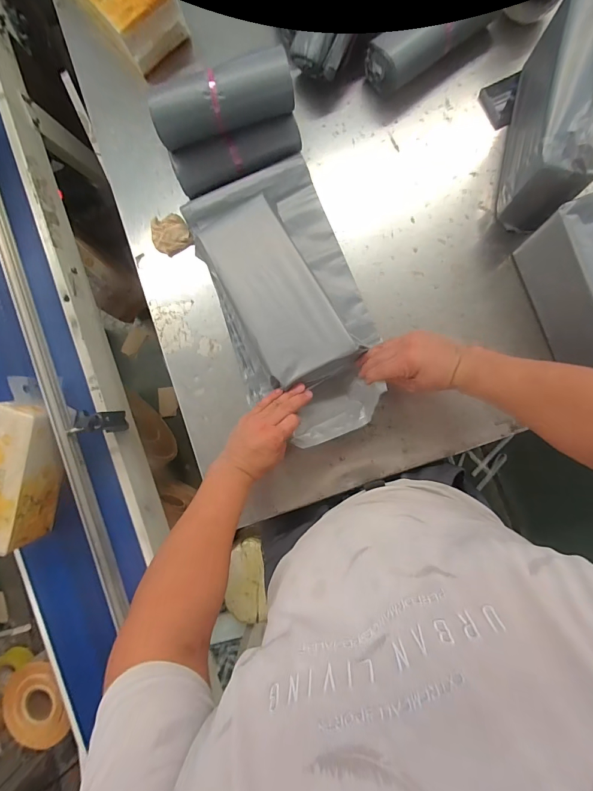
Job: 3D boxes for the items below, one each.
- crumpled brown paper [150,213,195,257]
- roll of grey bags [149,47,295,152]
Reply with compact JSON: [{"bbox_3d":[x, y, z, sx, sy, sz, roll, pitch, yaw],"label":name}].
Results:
[{"bbox_3d":[-0.250,-0.320,0.704,0.074,0.023,0.080,-31,82,1],"label":"crumpled brown paper"},{"bbox_3d":[-0.126,-0.493,0.596,0.240,0.072,0.066,-16,83,3],"label":"roll of grey bags"}]

